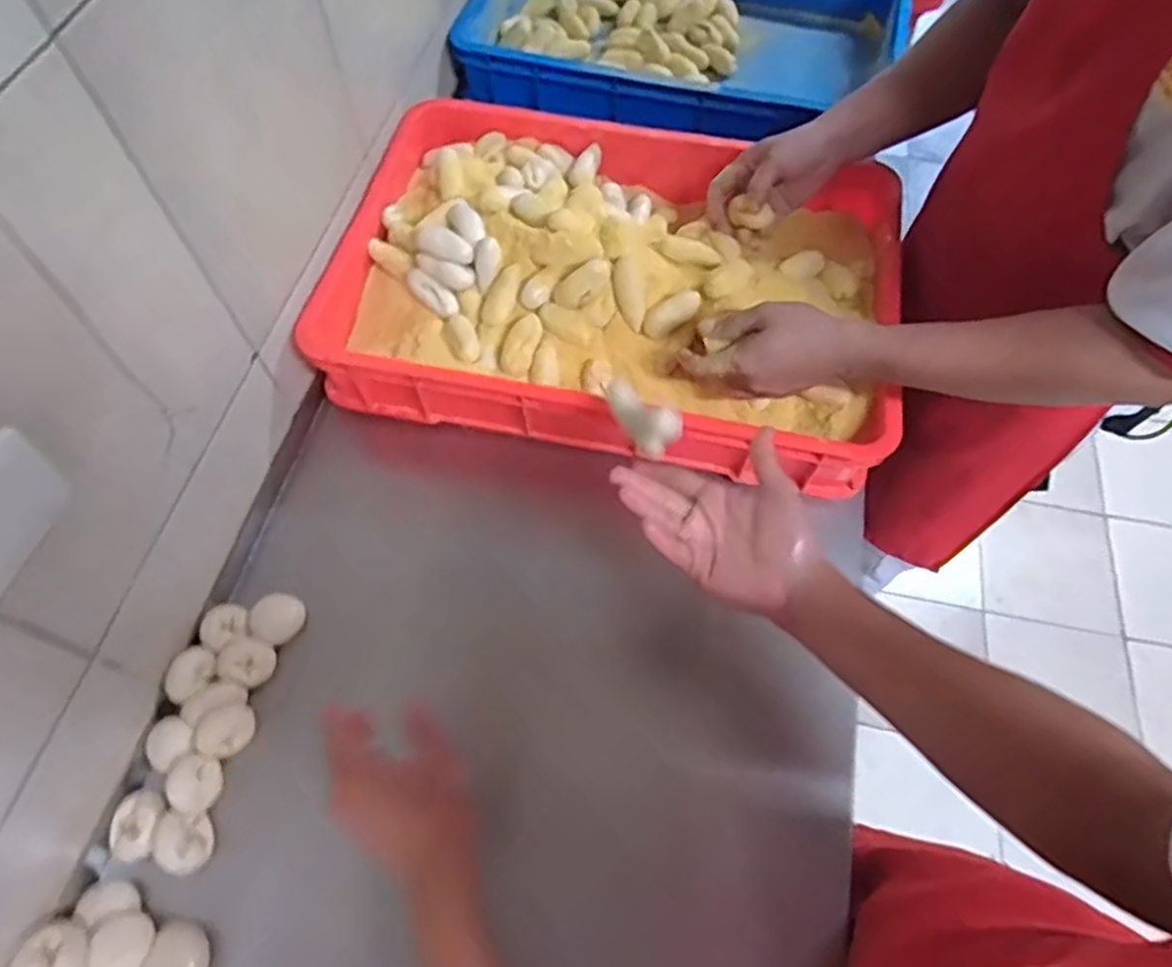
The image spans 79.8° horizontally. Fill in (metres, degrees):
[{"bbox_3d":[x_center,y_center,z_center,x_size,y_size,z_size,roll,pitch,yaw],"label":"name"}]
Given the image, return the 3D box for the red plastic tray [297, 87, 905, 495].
[{"bbox_3d":[0.033,-0.234,0.803,0.609,0.119,0.435,12,62,6],"label":"red plastic tray"}]

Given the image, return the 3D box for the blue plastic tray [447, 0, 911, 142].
[{"bbox_3d":[0.148,-0.698,1.072,0.593,0.126,0.508,17,62,8],"label":"blue plastic tray"}]

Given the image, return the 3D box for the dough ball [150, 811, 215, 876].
[{"bbox_3d":[-0.331,0.295,0.575,0.039,0.025,0.044,-8,62,-5],"label":"dough ball"}]

